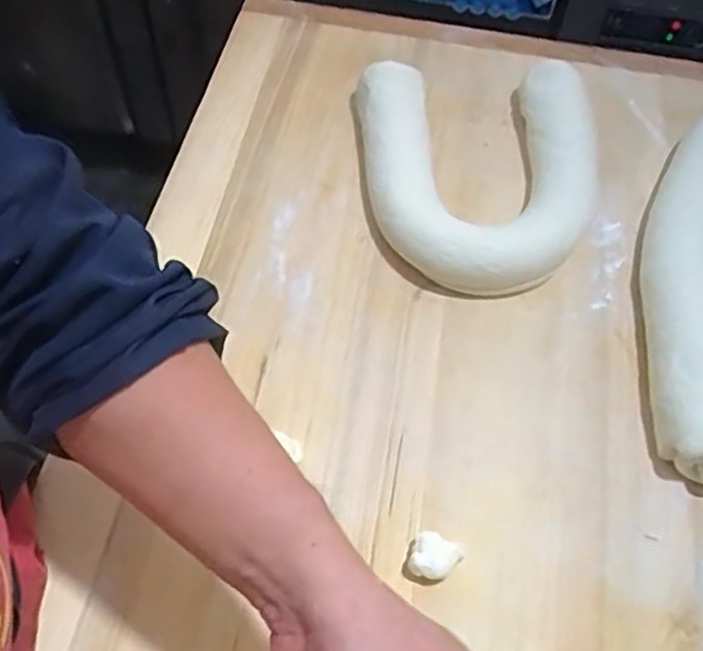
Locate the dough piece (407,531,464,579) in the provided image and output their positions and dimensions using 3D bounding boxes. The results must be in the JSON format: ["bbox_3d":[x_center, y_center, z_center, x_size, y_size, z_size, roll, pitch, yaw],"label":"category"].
[{"bbox_3d":[0.055,0.153,0.456,0.031,0.013,0.031,1,58,-2],"label":"dough piece"}]

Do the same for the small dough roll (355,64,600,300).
[{"bbox_3d":[0.110,-0.142,0.612,0.198,0.072,0.247,1,59,-2],"label":"small dough roll"}]

